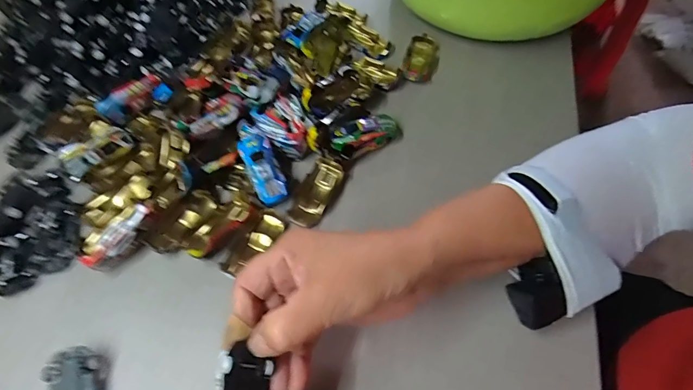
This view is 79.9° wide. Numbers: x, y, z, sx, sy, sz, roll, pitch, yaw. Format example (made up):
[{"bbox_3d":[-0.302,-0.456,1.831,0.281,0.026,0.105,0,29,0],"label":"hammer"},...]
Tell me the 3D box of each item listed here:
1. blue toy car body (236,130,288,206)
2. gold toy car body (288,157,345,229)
[{"bbox_3d":[-0.074,-0.025,0.362,0.027,0.013,0.068,-24,83,-12],"label":"blue toy car body"},{"bbox_3d":[-0.028,-0.003,0.363,0.033,0.011,0.064,26,63,16],"label":"gold toy car body"}]

